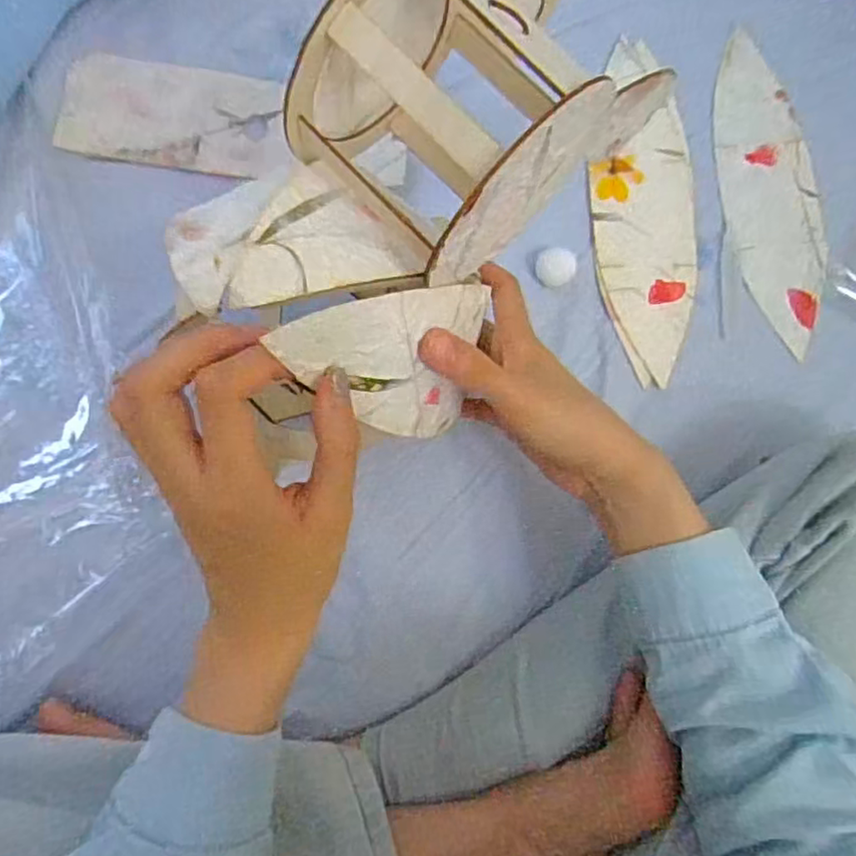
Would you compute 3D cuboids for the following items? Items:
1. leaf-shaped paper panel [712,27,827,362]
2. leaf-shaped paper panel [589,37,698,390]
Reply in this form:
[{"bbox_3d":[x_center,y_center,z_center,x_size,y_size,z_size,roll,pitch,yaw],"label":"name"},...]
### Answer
[{"bbox_3d":[0.279,-0.190,0.525,0.080,0.007,0.250,-4,85,-5],"label":"leaf-shaped paper panel"},{"bbox_3d":[0.170,-0.173,0.509,0.084,0.008,0.273,-2,83,-7],"label":"leaf-shaped paper panel"}]

